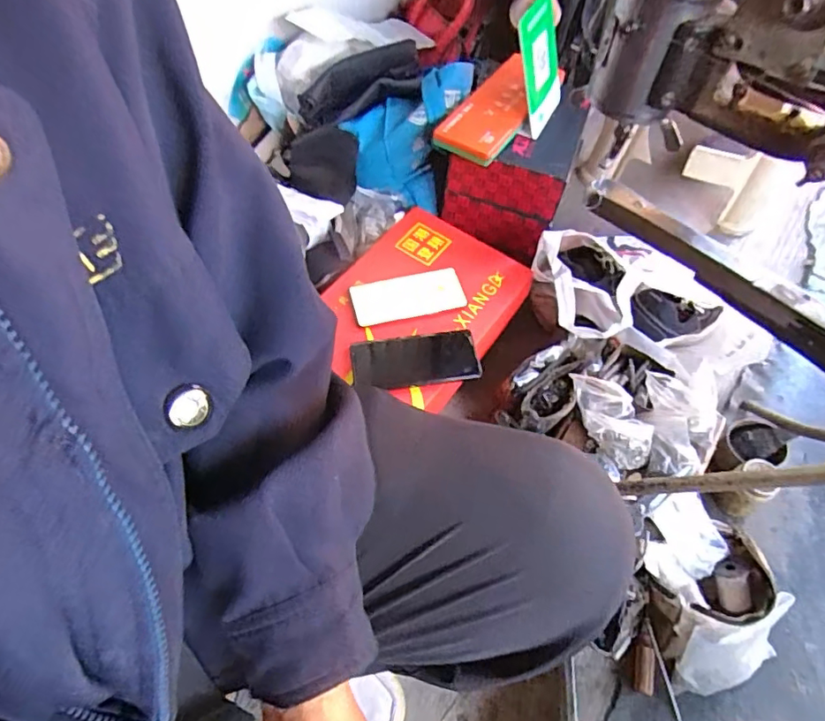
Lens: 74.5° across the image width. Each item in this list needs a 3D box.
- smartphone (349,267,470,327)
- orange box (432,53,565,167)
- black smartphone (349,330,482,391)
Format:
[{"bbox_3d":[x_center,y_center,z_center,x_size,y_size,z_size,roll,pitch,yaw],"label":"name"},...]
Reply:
[{"bbox_3d":[-0.007,-0.093,0.783,0.159,0.010,0.074,-13,62,-14],"label":"smartphone"},{"bbox_3d":[0.132,-0.380,0.811,0.102,0.034,0.267,23,54,17],"label":"orange box"},{"bbox_3d":[0.003,0.000,0.730,0.167,0.015,0.072,-6,59,-5],"label":"black smartphone"}]

